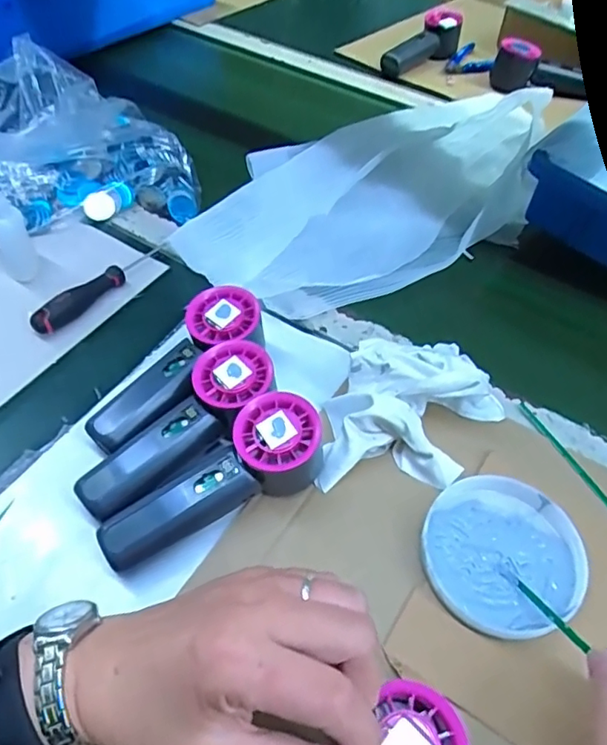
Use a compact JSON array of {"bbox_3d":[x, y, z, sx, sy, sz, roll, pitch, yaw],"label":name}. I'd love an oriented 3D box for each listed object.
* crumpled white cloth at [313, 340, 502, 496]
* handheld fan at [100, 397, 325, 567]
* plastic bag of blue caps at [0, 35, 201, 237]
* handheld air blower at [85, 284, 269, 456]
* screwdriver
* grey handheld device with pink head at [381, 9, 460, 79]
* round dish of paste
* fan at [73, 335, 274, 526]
[{"bbox_3d":[0.083,0.029,0.410,0.142,0.055,0.095,0,53,-2],"label":"crumpled white cloth"},{"bbox_3d":[-0.056,0.077,0.367,0.149,0.057,0.051,-33,60,-24],"label":"handheld fan"},{"bbox_3d":[-0.272,-0.240,0.576,0.268,0.091,0.250,-29,59,-21],"label":"plastic bag of blue caps"},{"bbox_3d":[-0.091,0.001,0.425,0.050,0.056,0.155,30,58,20],"label":"handheld air blower"},{"bbox_3d":[-0.178,-0.081,0.502,0.016,0.023,0.141,34,59,22],"label":"screwdriver"},{"bbox_3d":[0.181,-0.497,0.851,0.066,0.062,0.151,34,59,22],"label":"grey handheld device with pink head"},{"bbox_3d":[0.127,0.117,0.364,0.100,0.019,0.096,1,53,-1],"label":"round dish of paste"},{"bbox_3d":[-0.087,0.042,0.396,0.150,0.055,0.054,-33,60,-24],"label":"fan"}]

